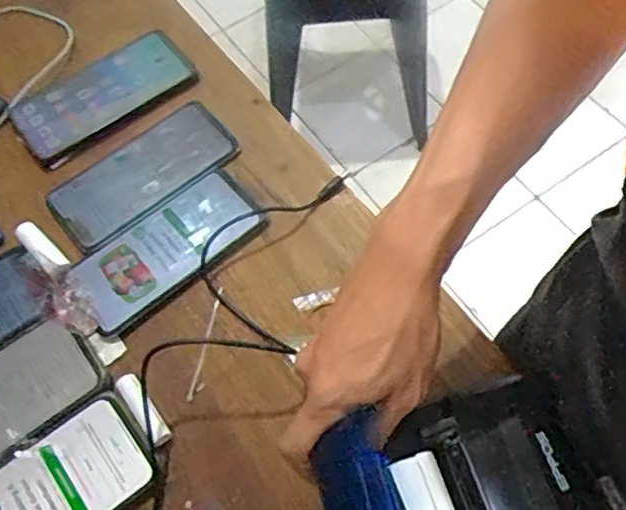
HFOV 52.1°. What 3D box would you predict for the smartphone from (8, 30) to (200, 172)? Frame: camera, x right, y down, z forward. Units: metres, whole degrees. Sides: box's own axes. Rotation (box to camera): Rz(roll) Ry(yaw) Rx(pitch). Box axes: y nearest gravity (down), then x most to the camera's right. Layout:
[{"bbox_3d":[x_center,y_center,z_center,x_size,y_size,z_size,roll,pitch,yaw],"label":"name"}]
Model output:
[{"bbox_3d":[-0.206,-0.159,0.624,0.172,0.018,0.086,-37,66,-14],"label":"smartphone"}]

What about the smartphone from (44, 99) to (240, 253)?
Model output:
[{"bbox_3d":[-0.153,-0.075,0.579,0.167,0.005,0.081,-39,67,-15],"label":"smartphone"}]

